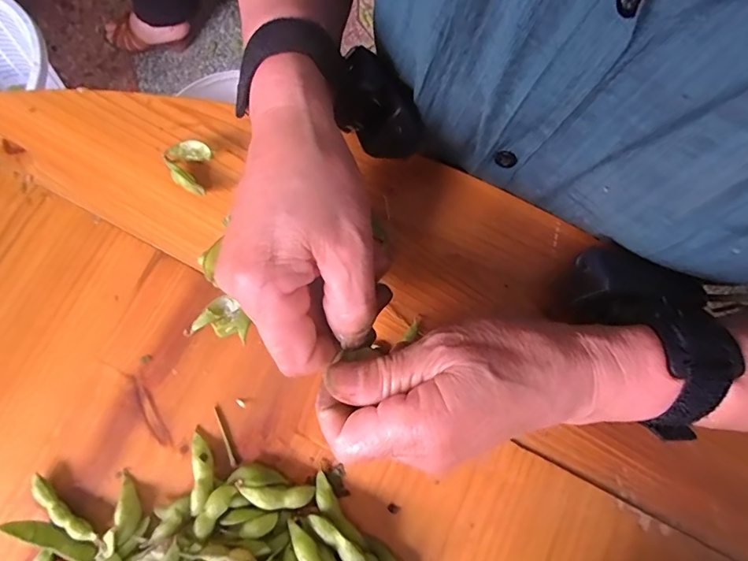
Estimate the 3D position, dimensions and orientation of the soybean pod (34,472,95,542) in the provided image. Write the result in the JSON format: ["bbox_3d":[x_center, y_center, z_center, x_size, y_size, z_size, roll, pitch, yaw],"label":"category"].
[{"bbox_3d":[-0.171,0.127,0.251,0.047,0.009,0.011,37,80,7],"label":"soybean pod"}]

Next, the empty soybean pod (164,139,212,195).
[{"bbox_3d":[-0.118,-0.073,0.289,0.031,0.013,0.031,0,78,-1],"label":"empty soybean pod"}]

